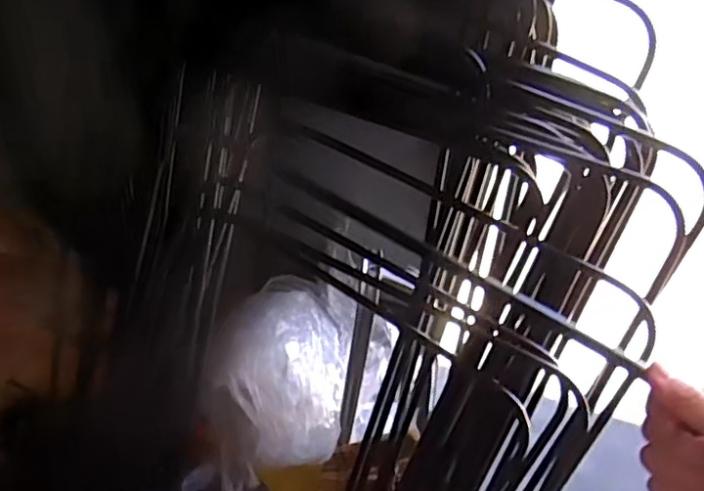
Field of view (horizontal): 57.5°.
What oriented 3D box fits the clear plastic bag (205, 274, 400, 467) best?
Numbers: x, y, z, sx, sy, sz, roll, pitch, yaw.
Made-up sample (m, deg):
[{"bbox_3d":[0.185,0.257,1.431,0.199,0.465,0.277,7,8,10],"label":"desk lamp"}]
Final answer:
[{"bbox_3d":[-0.103,0.173,0.992,0.215,0.174,0.275,-9,55,-10],"label":"clear plastic bag"}]

